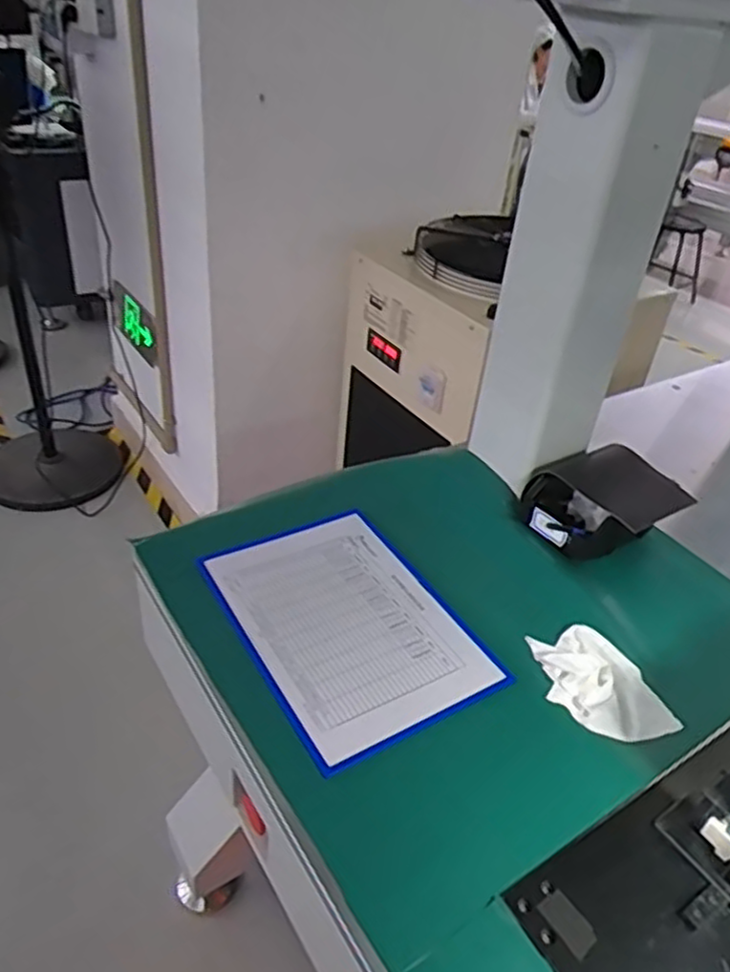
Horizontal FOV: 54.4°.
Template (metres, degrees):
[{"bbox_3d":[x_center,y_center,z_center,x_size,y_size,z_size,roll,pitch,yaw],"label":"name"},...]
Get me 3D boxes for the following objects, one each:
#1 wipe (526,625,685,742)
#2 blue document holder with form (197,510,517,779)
[{"bbox_3d":[0.238,0.196,0.719,0.098,0.026,0.135,-10,39,-21],"label":"wipe"},{"bbox_3d":[-0.020,0.142,0.766,0.225,0.009,0.300,-16,41,-27],"label":"blue document holder with form"}]

